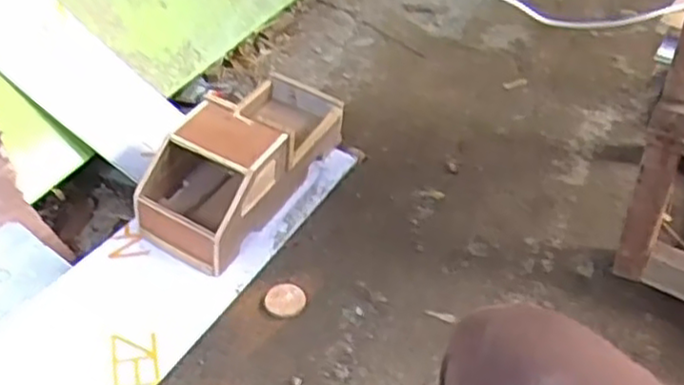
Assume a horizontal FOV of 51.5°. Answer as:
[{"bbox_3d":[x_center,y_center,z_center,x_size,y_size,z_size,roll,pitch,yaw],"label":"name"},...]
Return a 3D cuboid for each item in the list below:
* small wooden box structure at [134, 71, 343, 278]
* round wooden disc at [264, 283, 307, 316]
[{"bbox_3d":[-0.166,-0.068,1.221,0.195,0.172,0.409,26,47,23],"label":"small wooden box structure"},{"bbox_3d":[-0.089,0.167,1.105,0.059,0.014,0.065,-28,50,-29],"label":"round wooden disc"}]

